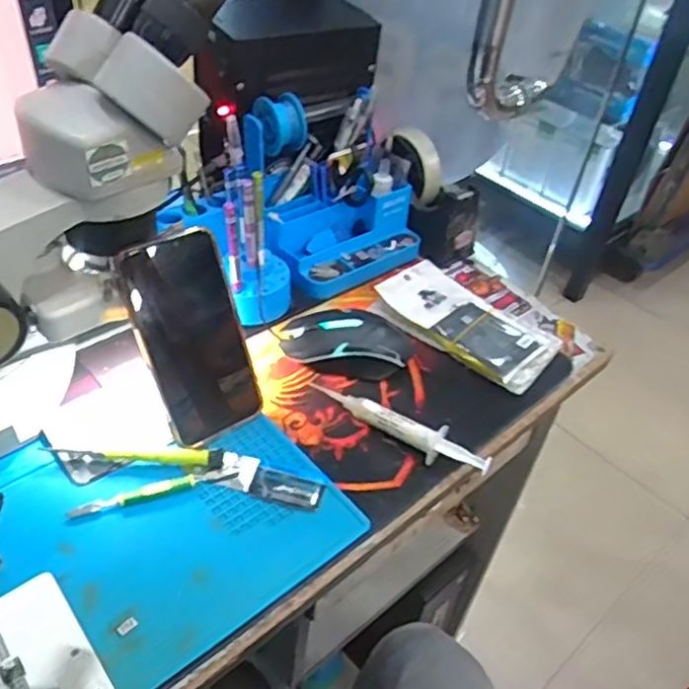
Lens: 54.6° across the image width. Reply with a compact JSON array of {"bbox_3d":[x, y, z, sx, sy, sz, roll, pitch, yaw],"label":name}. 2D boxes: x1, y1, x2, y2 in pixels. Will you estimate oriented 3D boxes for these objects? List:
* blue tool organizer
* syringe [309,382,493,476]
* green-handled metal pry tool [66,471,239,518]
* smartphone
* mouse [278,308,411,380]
[{"bbox_3d":[-0.035,-0.142,0.666,0.259,0.135,0.141,-25,51,-31],"label":"blue tool organizer"},{"bbox_3d":[0.042,0.067,0.550,0.162,0.025,0.022,25,45,18],"label":"syringe"},{"bbox_3d":[-0.137,0.107,0.485,0.118,0.006,0.011,-11,45,-19],"label":"green-handled metal pry tool"},{"bbox_3d":[-0.116,-0.004,0.513,0.078,0.156,0.016,-25,18,-26],"label":"smartphone"},{"bbox_3d":[0.002,-0.004,0.607,0.121,0.039,0.059,8,42,1],"label":"mouse"}]

